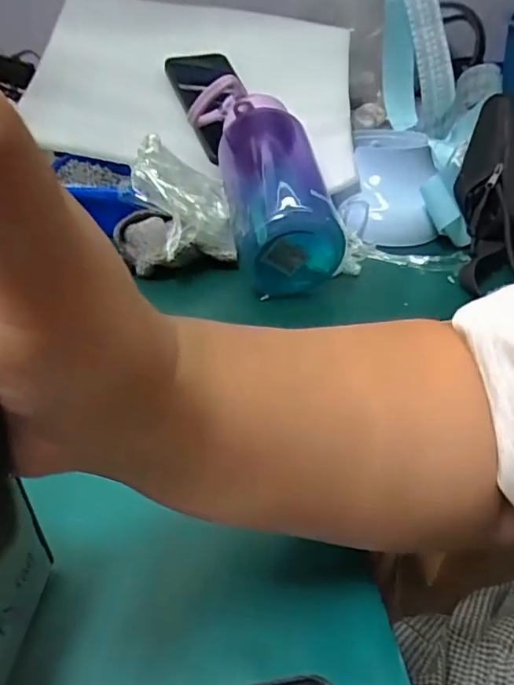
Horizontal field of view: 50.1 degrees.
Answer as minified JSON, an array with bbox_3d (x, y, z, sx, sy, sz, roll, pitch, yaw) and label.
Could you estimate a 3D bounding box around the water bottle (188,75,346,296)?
[{"bbox_3d":[0.014,-0.152,0.493,0.110,0.091,0.209,-9,57,-13],"label":"water bottle"}]

